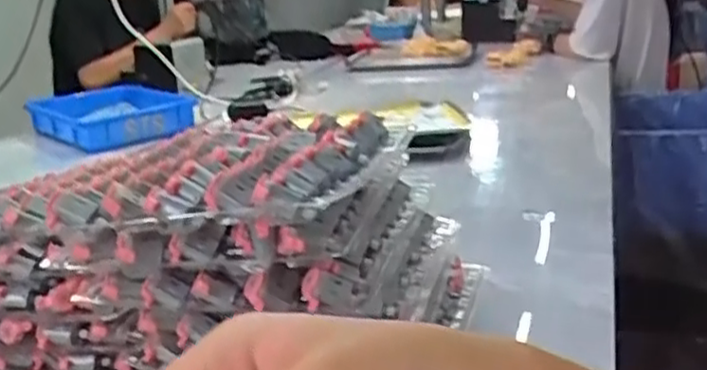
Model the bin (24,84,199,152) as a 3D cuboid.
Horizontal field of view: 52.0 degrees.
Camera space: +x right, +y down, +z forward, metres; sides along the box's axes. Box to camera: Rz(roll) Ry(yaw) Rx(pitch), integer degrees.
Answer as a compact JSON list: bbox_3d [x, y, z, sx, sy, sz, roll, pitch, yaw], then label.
[{"bbox_3d":[-0.484,-0.136,1.469,0.262,0.069,0.338,-17,21,-34],"label":"bin"}]

